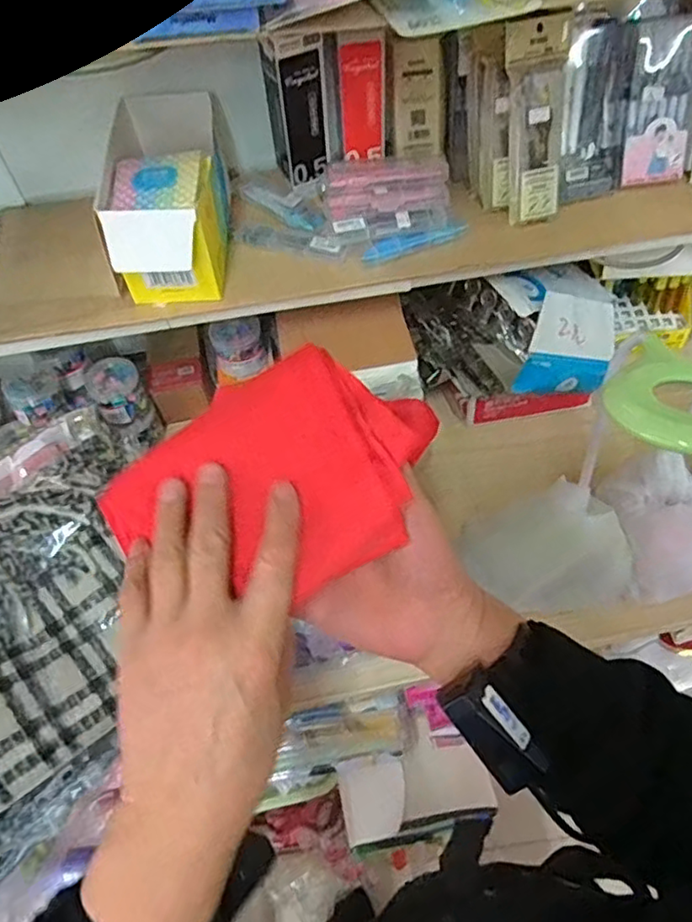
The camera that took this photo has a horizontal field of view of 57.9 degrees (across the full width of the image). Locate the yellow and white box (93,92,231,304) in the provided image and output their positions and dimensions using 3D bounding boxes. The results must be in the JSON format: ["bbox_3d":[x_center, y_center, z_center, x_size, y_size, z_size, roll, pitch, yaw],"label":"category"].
[{"bbox_3d":[-0.171,-0.250,0.600,0.112,0.096,0.215,-8,56,-2],"label":"yellow and white box"}]

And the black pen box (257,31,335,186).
[{"bbox_3d":[-0.047,-0.346,0.611,0.060,0.130,0.044,-12,56,-5],"label":"black pen box"}]

